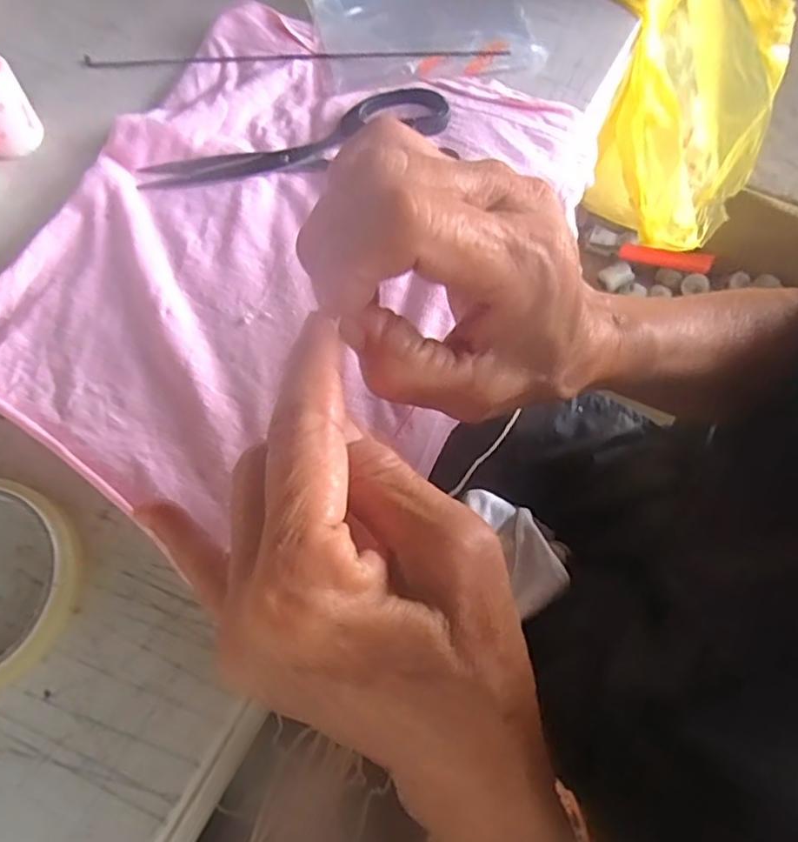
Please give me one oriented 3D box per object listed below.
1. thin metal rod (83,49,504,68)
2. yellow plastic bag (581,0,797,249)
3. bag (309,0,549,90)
[{"bbox_3d":[-0.068,-0.219,0.366,0.259,0.008,0.011,4,67,4],"label":"thin metal rod"},{"bbox_3d":[0.196,-0.228,0.434,0.178,0.174,0.142,-43,72,-15],"label":"yellow plastic bag"},{"bbox_3d":[0.006,-0.285,0.381,0.127,0.027,0.184,-10,67,-3],"label":"bag"}]

